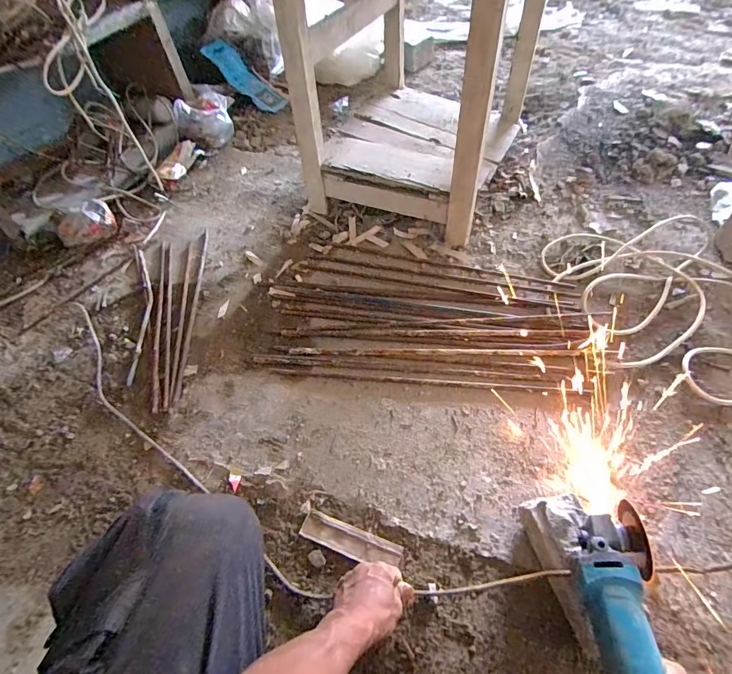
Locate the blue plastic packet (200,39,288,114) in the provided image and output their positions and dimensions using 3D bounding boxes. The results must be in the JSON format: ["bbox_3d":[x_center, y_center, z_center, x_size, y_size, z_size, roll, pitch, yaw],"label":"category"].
[{"bbox_3d":[-0.485,-1.015,1.577,0.364,0.034,0.132,45,65,1],"label":"blue plastic packet"}]

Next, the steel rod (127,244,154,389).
[{"bbox_3d":[-0.542,-0.082,0.977,0.054,0.008,0.449,-16,53,-7],"label":"steel rod"}]

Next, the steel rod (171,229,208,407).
[{"bbox_3d":[-0.412,-0.084,0.967,0.017,0.007,0.553,-8,52,-1],"label":"steel rod"}]

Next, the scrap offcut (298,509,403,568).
[{"bbox_3d":[-0.024,0.314,0.622,0.159,0.007,0.042,16,56,17],"label":"scrap offcut"}]

